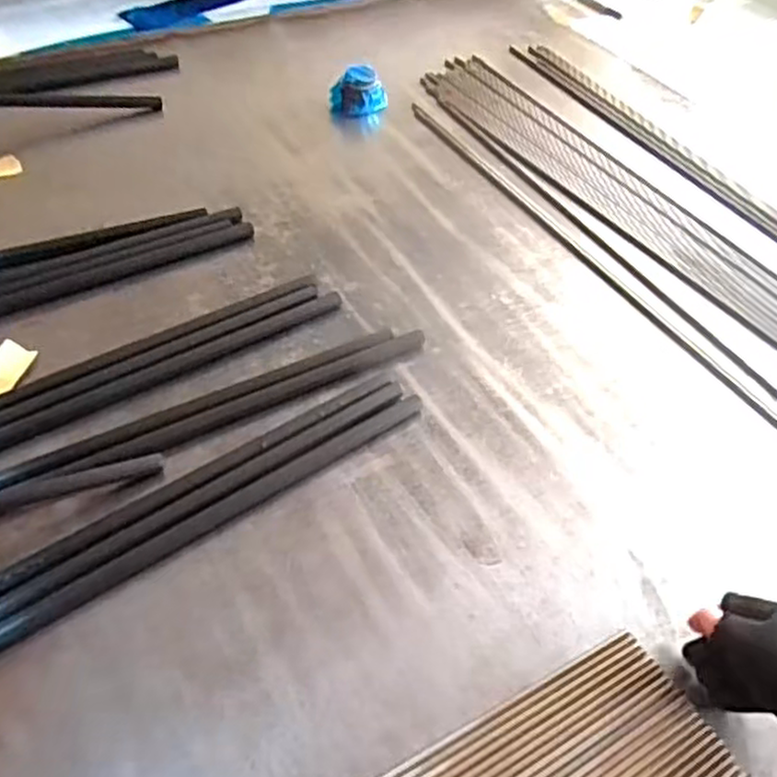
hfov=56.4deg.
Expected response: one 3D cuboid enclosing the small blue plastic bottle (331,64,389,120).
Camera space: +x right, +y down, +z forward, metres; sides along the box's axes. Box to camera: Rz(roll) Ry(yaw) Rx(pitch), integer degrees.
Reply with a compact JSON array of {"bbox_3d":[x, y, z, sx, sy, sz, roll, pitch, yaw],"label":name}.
[{"bbox_3d":[-0.044,-0.452,1.096,0.076,0.054,0.056,-18,54,-21],"label":"small blue plastic bottle"}]

